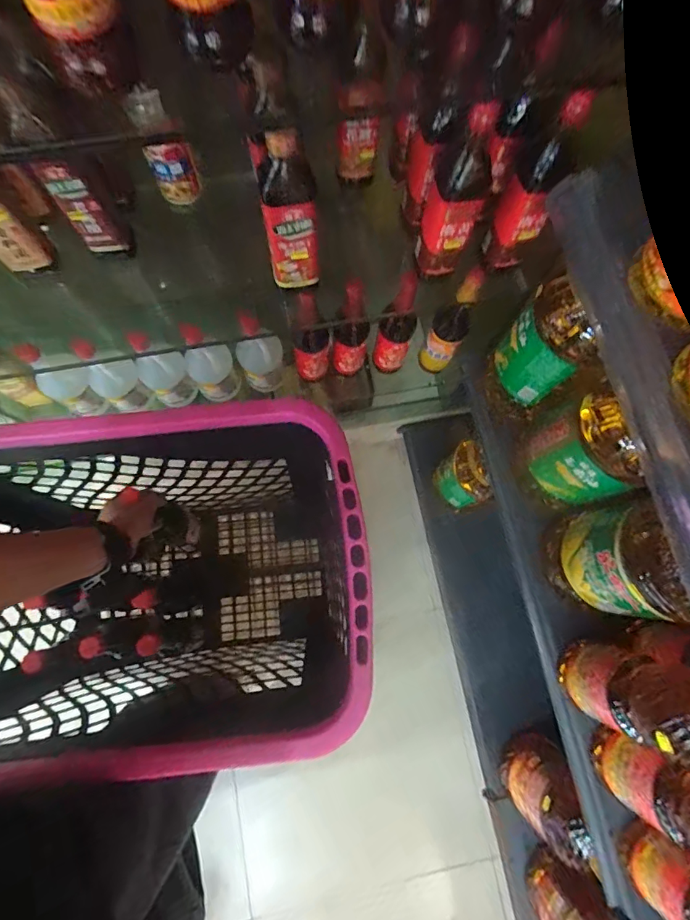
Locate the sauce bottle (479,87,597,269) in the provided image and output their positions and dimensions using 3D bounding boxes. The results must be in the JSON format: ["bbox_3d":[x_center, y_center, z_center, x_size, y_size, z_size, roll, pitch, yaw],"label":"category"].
[{"bbox_3d":[0.235,-0.338,0.560,0.060,0.228,0.051,21,75,5],"label":"sauce bottle"}]

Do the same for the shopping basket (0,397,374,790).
[{"bbox_3d":[-0.251,0.202,0.727,0.537,0.552,0.365,-5,74,-2],"label":"shopping basket"}]

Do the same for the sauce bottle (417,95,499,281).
[{"bbox_3d":[0.139,-0.327,0.563,0.068,0.227,0.071,16,74,4],"label":"sauce bottle"}]

